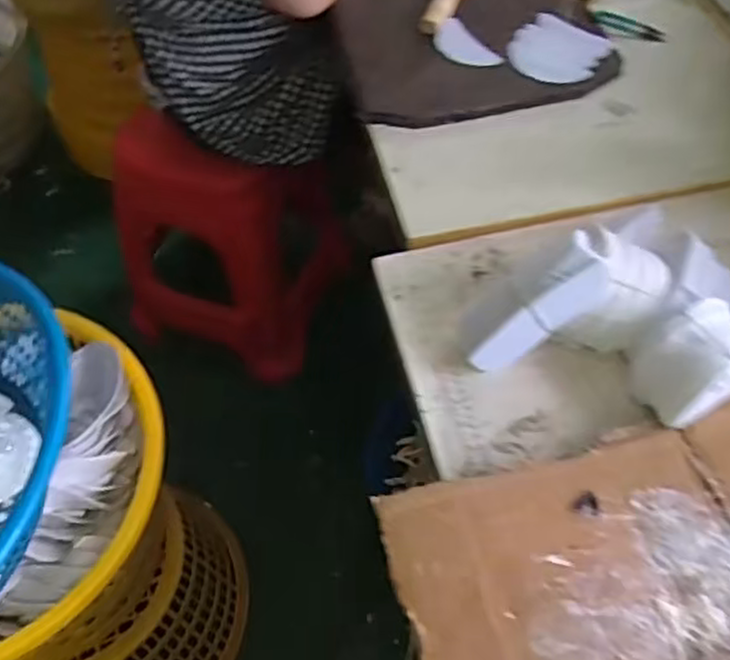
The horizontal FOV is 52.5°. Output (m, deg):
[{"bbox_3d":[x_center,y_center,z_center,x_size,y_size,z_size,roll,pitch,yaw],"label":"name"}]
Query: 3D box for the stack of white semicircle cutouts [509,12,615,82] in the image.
[{"bbox_3d":[0.253,-0.369,0.976,0.119,0.010,0.114,27,61,19],"label":"stack of white semicircle cutouts"}]

